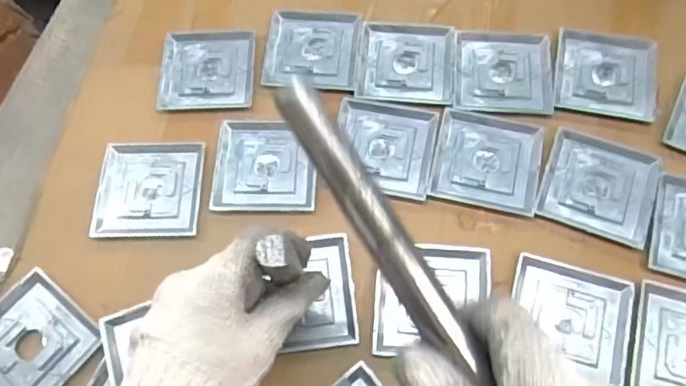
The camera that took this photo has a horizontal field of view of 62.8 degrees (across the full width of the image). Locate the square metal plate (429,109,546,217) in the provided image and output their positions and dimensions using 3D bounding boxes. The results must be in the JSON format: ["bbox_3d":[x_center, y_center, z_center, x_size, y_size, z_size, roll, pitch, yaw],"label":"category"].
[{"bbox_3d":[0.130,-0.029,0.502,0.092,0.004,0.091,12,67,7],"label":"square metal plate"}]

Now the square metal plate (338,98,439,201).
[{"bbox_3d":[0.037,-0.043,0.511,0.089,0.004,0.093,9,66,6],"label":"square metal plate"}]

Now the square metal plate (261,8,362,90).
[{"bbox_3d":[-0.030,-0.144,0.557,0.091,0.005,0.094,5,66,4],"label":"square metal plate"}]

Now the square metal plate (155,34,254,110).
[{"bbox_3d":[-0.133,-0.122,0.551,0.090,0.004,0.090,-1,66,2],"label":"square metal plate"}]

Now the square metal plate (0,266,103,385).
[{"bbox_3d":[-0.252,0.121,0.450,0.090,0.007,0.091,36,72,17],"label":"square metal plate"}]

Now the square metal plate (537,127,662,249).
[{"bbox_3d":[0.223,-0.007,0.487,0.089,0.004,0.089,20,68,11],"label":"square metal plate"}]

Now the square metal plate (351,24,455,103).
[{"bbox_3d":[0.062,-0.128,0.547,0.091,0.004,0.090,5,66,5],"label":"square metal plate"}]

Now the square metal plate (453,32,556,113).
[{"bbox_3d":[0.153,-0.119,0.540,0.092,0.004,0.093,4,66,4],"label":"square metal plate"}]

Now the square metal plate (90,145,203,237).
[{"bbox_3d":[-0.172,-0.004,0.500,0.090,0.005,0.092,-1,66,2],"label":"square metal plate"}]

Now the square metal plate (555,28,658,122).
[{"bbox_3d":[0.251,-0.115,0.534,0.092,0.006,0.094,10,66,7],"label":"square metal plate"}]

